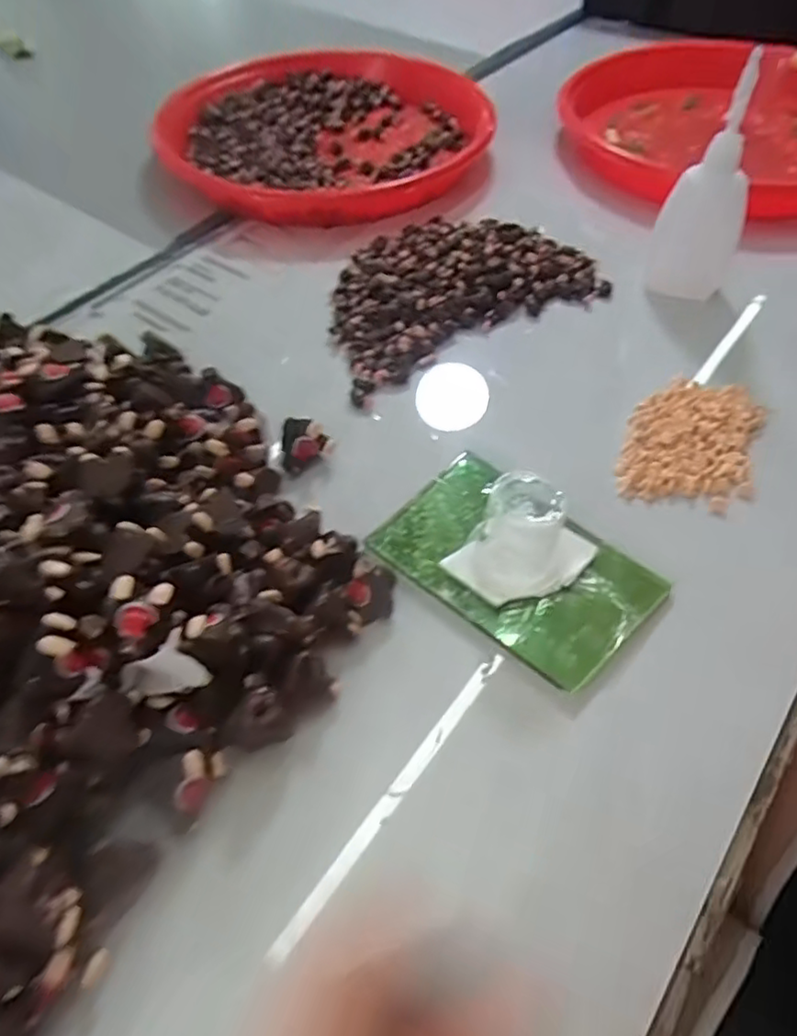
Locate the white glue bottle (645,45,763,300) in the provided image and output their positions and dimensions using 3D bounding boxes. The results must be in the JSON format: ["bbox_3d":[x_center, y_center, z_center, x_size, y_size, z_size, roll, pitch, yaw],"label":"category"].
[{"bbox_3d":[0.167,-0.176,0.343,0.044,0.107,0.031,22,56,15],"label":"white glue bottle"}]

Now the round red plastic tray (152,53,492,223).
[{"bbox_3d":[-0.048,-0.282,0.473,0.214,0.037,0.219,0,53,0],"label":"round red plastic tray"}]

